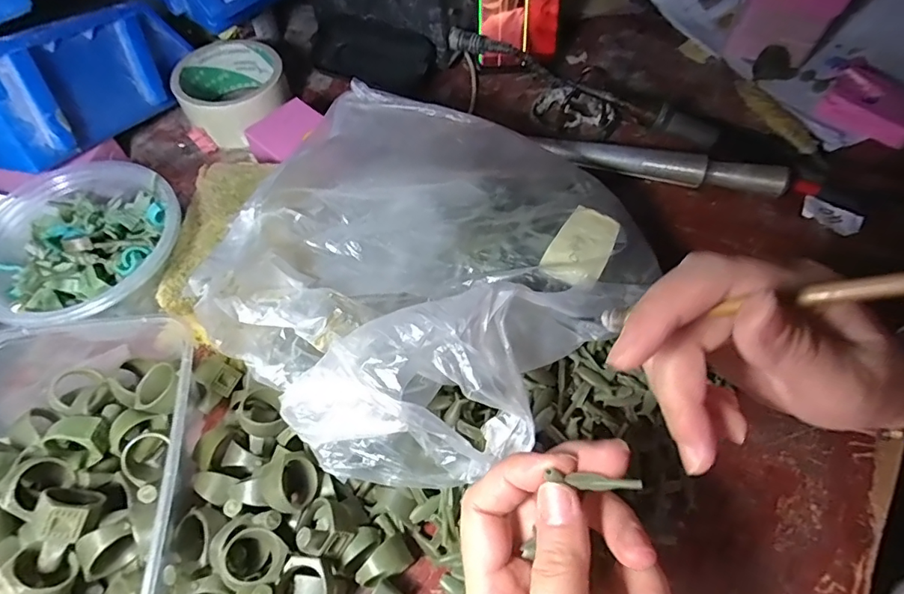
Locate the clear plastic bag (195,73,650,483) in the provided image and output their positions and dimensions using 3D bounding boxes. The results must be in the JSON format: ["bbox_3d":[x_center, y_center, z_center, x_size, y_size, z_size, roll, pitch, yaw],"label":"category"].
[{"bbox_3d":[-0.012,-0.028,0.284,0.220,0.074,0.237,36,66,19],"label":"clear plastic bag"}]

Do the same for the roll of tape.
[{"bbox_3d":[-0.179,-0.169,0.420,0.083,0.043,0.086,0,60,0],"label":"roll of tape"}]

